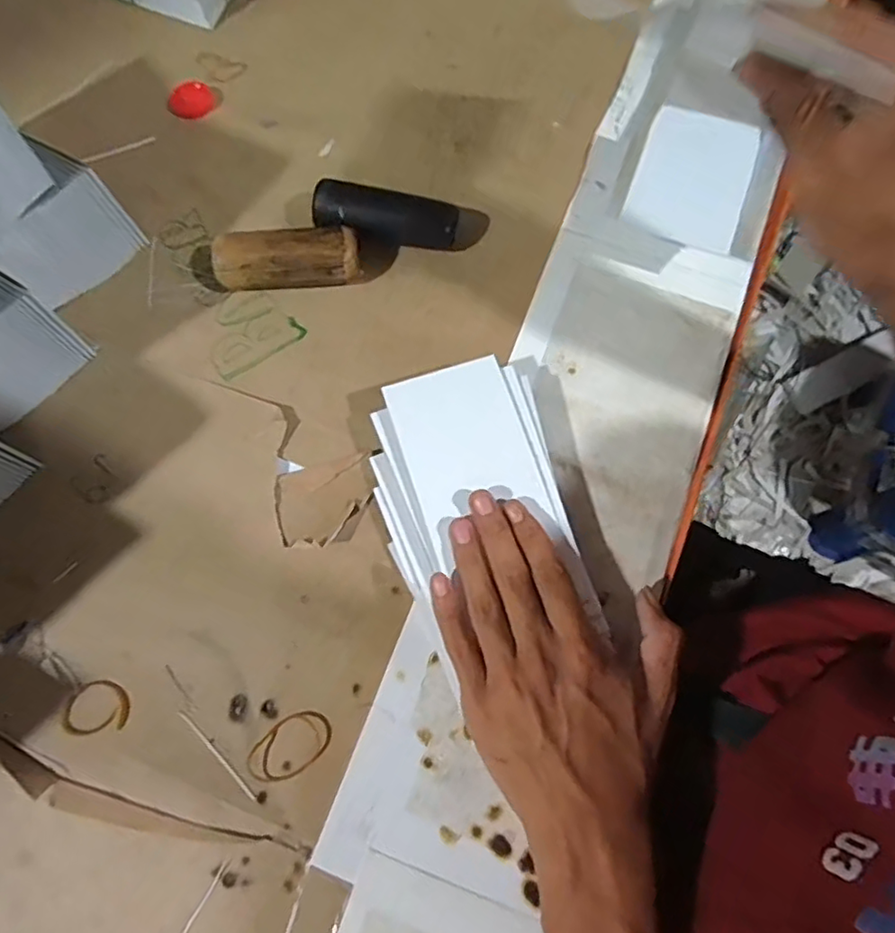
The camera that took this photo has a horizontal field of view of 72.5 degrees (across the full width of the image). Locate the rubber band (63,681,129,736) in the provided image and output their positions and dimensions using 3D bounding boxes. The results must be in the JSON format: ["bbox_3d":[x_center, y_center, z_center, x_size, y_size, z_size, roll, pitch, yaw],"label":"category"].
[{"bbox_3d":[-0.206,0.141,0.360,0.039,0.004,0.029,-7,72,-2],"label":"rubber band"}]

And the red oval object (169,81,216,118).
[{"bbox_3d":[-0.208,-0.299,0.496,0.036,0.010,0.030,-29,74,-9],"label":"red oval object"}]

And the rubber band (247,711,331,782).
[{"bbox_3d":[-0.091,0.162,0.350,0.049,0.004,0.030,-42,77,-12],"label":"rubber band"}]

